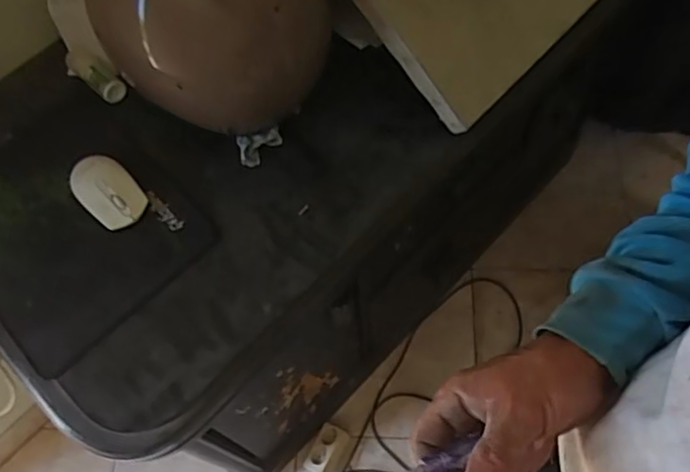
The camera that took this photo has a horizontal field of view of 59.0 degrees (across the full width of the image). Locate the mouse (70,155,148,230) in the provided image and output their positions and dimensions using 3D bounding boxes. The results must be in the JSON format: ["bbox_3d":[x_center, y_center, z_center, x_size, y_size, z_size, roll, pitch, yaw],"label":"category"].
[{"bbox_3d":[-0.262,-0.051,0.673,0.091,0.039,0.060,38,72,18],"label":"mouse"}]

